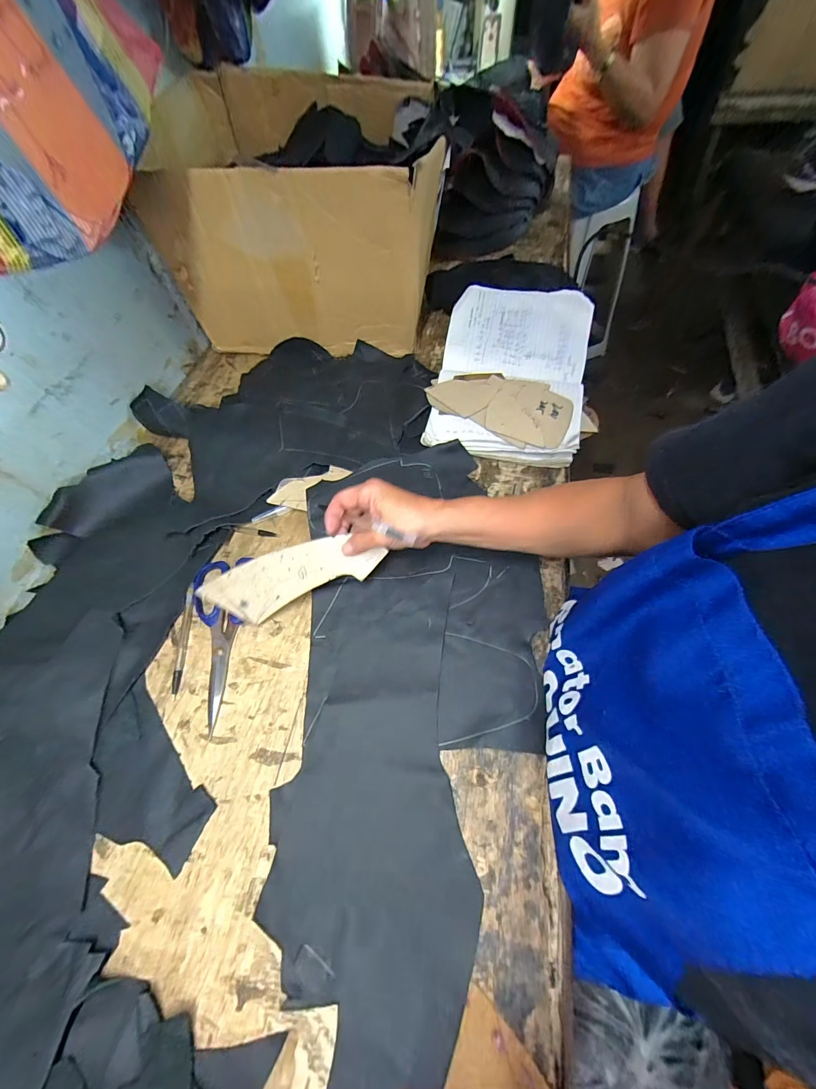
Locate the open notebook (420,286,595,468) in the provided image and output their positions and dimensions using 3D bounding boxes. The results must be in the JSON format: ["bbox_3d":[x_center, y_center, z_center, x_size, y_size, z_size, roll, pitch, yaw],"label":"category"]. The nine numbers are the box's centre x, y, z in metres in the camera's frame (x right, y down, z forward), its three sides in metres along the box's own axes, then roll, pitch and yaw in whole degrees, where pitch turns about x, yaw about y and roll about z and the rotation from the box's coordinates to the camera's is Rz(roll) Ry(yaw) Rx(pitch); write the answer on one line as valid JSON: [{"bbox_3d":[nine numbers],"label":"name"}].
[{"bbox_3d":[0.146,-0.244,0.537,0.198,0.030,0.264,11,75,10],"label":"open notebook"}]

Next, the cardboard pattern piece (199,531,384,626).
[{"bbox_3d":[-0.124,0.033,0.404,0.187,0.008,0.063,-24,106,5],"label":"cardboard pattern piece"}]

